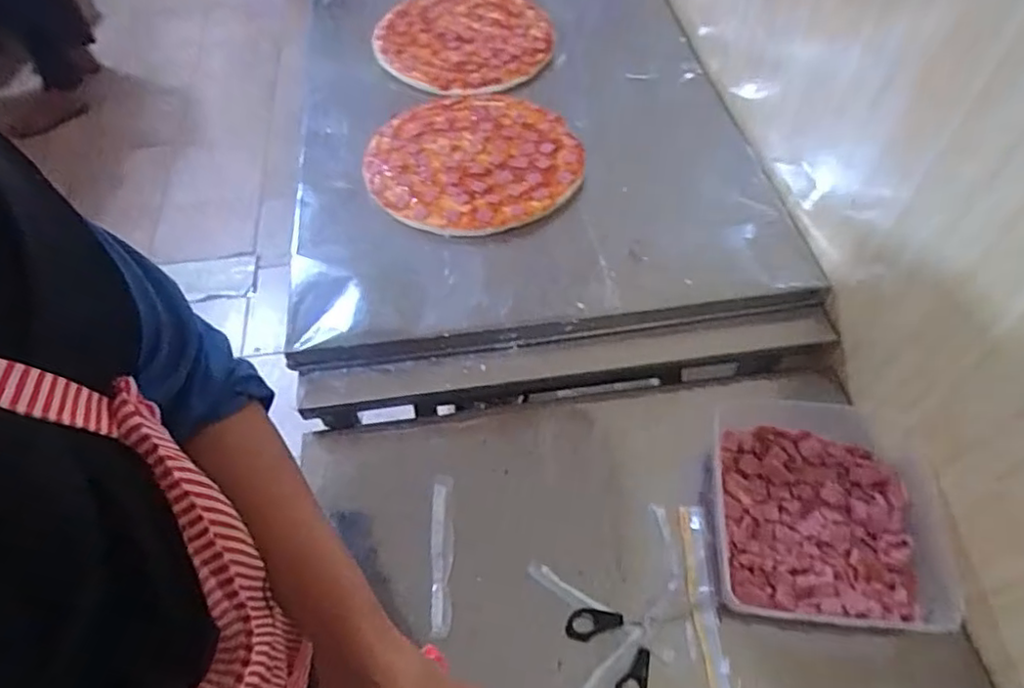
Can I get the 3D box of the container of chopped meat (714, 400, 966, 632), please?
[{"bbox_3d":[0.301,0.152,0.603,0.207,0.049,0.217,6,57,5],"label":"container of chopped meat"}]

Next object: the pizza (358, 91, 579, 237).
[{"bbox_3d":[-0.053,-0.254,0.847,0.277,0.015,0.280,0,56,1],"label":"pizza"}]

